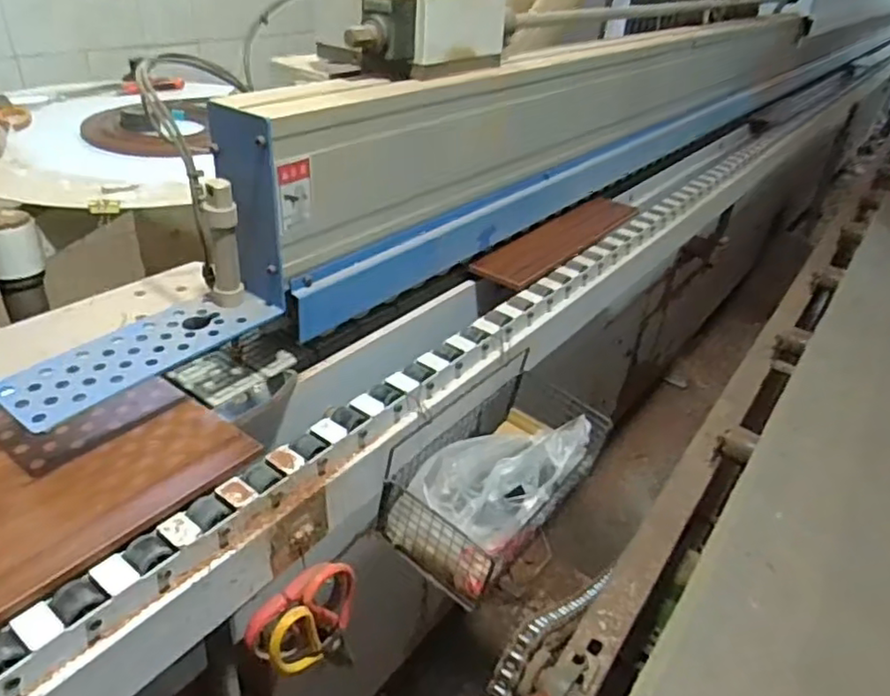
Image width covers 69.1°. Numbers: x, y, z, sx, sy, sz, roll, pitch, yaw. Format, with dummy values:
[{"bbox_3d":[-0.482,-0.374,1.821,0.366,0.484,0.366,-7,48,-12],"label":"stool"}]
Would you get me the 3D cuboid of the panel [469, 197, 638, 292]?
[{"bbox_3d":[0.177,-0.165,0.958,0.079,0.010,0.388,26,39,28],"label":"panel"}]

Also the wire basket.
[{"bbox_3d":[0.064,0.123,0.705,0.139,0.124,0.263,25,38,27],"label":"wire basket"}]

